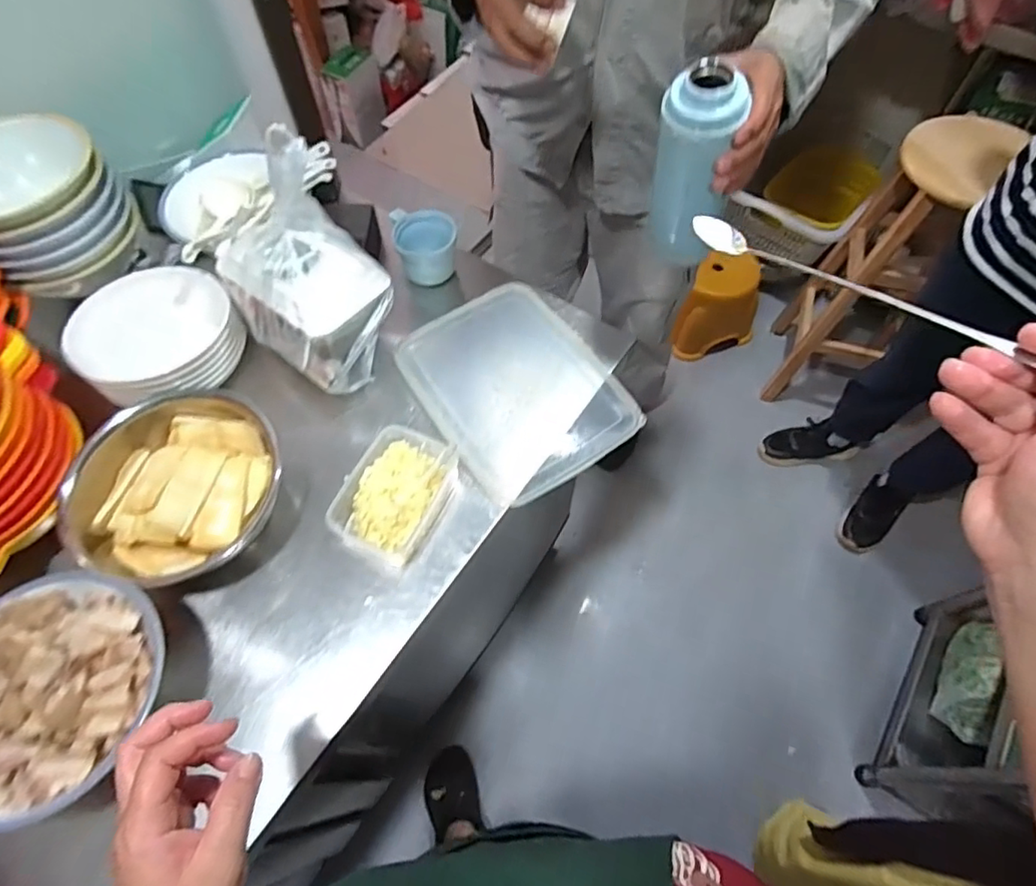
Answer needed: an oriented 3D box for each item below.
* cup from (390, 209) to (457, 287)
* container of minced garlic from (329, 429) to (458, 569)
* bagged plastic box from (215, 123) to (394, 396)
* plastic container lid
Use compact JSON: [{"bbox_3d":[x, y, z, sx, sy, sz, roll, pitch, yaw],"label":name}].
[{"bbox_3d":[-0.130,-0.276,0.811,0.090,0.075,0.073,-8,61,-5],"label":"cup"},{"bbox_3d":[-0.135,0.053,0.649,0.101,0.046,0.146,24,64,13],"label":"container of minced garlic"},{"bbox_3d":[-0.241,-0.188,0.651,0.160,0.222,0.176,-31,65,-16],"label":"bagged plastic box"},{"bbox_3d":[-0.006,-0.076,0.741,0.217,0.015,0.285,-30,65,-15],"label":"plastic container lid"}]

